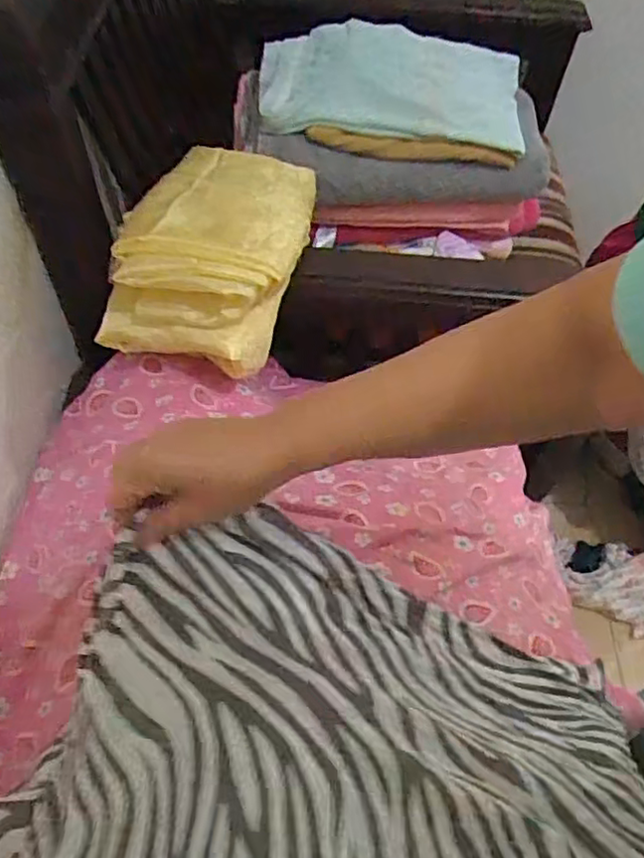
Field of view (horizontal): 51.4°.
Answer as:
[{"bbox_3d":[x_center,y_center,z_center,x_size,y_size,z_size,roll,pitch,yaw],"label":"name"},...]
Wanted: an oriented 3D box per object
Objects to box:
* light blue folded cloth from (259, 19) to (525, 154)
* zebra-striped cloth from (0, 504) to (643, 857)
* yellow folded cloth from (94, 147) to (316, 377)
[{"bbox_3d":[0.082,-0.386,0.746,0.294,0.062,0.138,4,57,0],"label":"light blue folded cloth"},{"bbox_3d":[-0.023,0.204,0.391,0.431,0.099,0.333,-7,58,-7],"label":"zebra-striped cloth"},{"bbox_3d":[-0.100,-0.183,0.663,0.161,0.088,0.241,12,57,5],"label":"yellow folded cloth"}]

